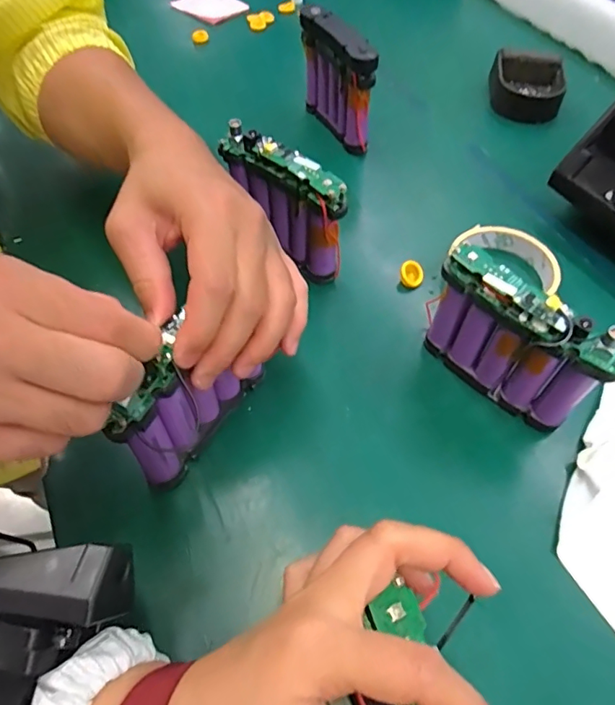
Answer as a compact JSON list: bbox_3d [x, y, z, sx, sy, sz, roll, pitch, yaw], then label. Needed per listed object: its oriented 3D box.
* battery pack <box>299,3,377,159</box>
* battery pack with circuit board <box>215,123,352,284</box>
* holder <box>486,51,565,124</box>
[{"bbox_3d":[0.031,-0.270,0.511,0.023,0.111,0.108,-24,59,-16],"label":"battery pack"},{"bbox_3d":[-0.018,-0.113,0.402,0.109,0.103,0.025,38,64,23],"label":"battery pack with circuit board"},{"bbox_3d":[0.244,-0.295,0.566,0.080,0.035,0.085,16,57,10],"label":"holder"}]

